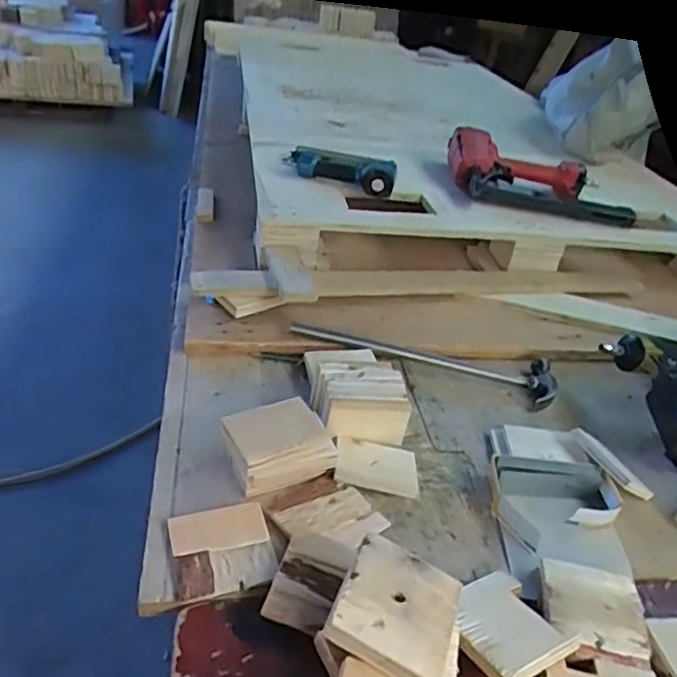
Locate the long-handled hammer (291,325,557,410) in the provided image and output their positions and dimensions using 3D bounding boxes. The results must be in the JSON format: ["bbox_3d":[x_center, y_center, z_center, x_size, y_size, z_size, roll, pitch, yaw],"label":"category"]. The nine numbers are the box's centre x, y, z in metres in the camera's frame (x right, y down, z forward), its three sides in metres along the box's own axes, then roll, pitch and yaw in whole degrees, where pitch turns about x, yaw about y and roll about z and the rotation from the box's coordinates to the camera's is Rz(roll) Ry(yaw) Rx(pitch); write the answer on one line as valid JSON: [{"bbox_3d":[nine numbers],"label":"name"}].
[{"bbox_3d":[0.121,0.012,0.835,0.350,0.034,0.101,13,35,6],"label":"long-handled hammer"}]

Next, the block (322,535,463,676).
[{"bbox_3d":[0.044,0.205,0.470,0.088,0.017,0.089,29,38,4],"label":"block"}]

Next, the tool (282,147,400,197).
[{"bbox_3d":[0.001,-0.297,1.091,0.198,0.049,0.061,7,33,0],"label":"tool"}]

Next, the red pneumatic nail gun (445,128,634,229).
[{"bbox_3d":[0.381,-0.305,1.168,0.326,0.087,0.223,5,33,-2],"label":"red pneumatic nail gun"}]

